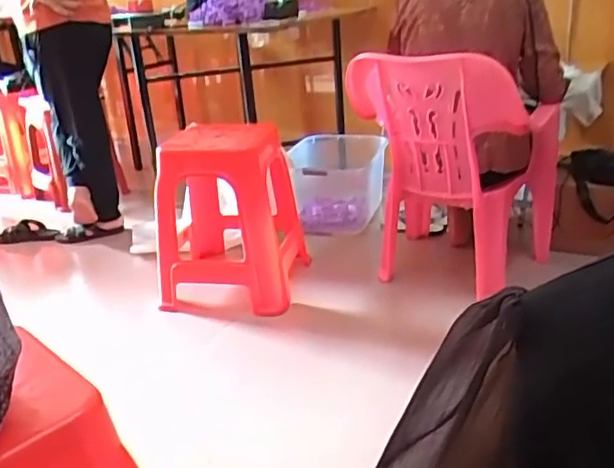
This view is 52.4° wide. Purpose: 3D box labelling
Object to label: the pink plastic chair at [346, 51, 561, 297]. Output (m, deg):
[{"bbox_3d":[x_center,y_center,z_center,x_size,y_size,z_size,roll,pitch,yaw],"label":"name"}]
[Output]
[{"bbox_3d":[0.414,-0.190,1.781,0.498,0.654,0.445,-23,29,-36],"label":"pink plastic chair"}]

